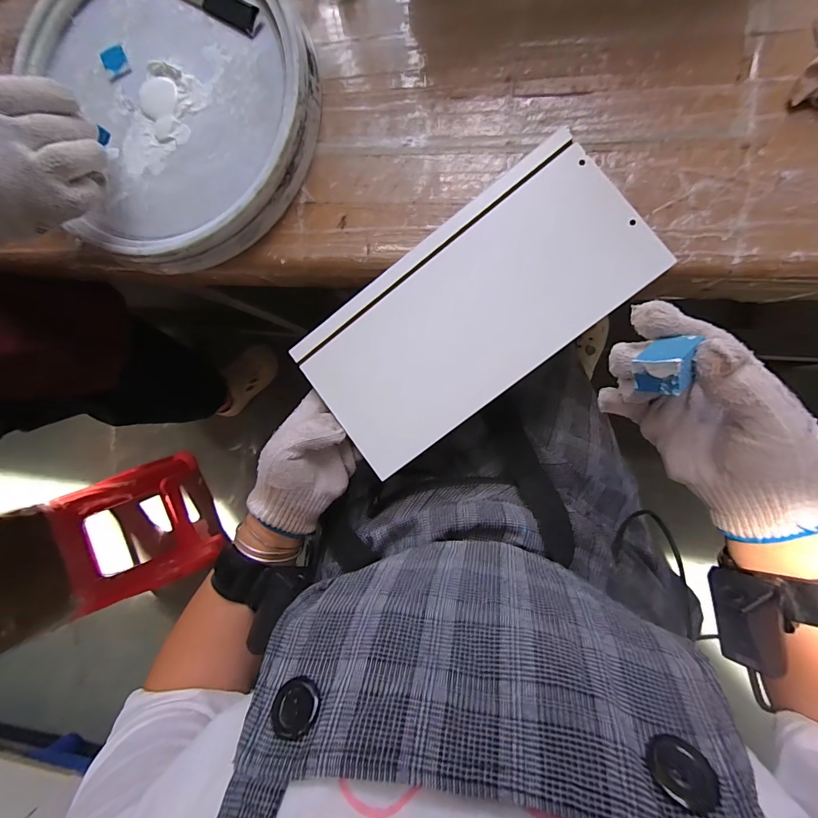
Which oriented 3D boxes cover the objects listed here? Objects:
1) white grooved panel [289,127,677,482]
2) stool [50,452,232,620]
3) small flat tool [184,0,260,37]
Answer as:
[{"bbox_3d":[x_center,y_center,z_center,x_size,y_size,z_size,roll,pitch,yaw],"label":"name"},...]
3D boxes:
[{"bbox_3d":[0.051,-0.083,0.325,0.288,0.007,0.139,-37,85,7],"label":"white grooved panel"},{"bbox_3d":[-0.820,0.328,1.073,0.308,0.430,0.340,-6,89,9],"label":"stool"},{"bbox_3d":[-0.180,-0.370,0.348,0.105,0.007,0.022,32,95,7],"label":"small flat tool"}]

